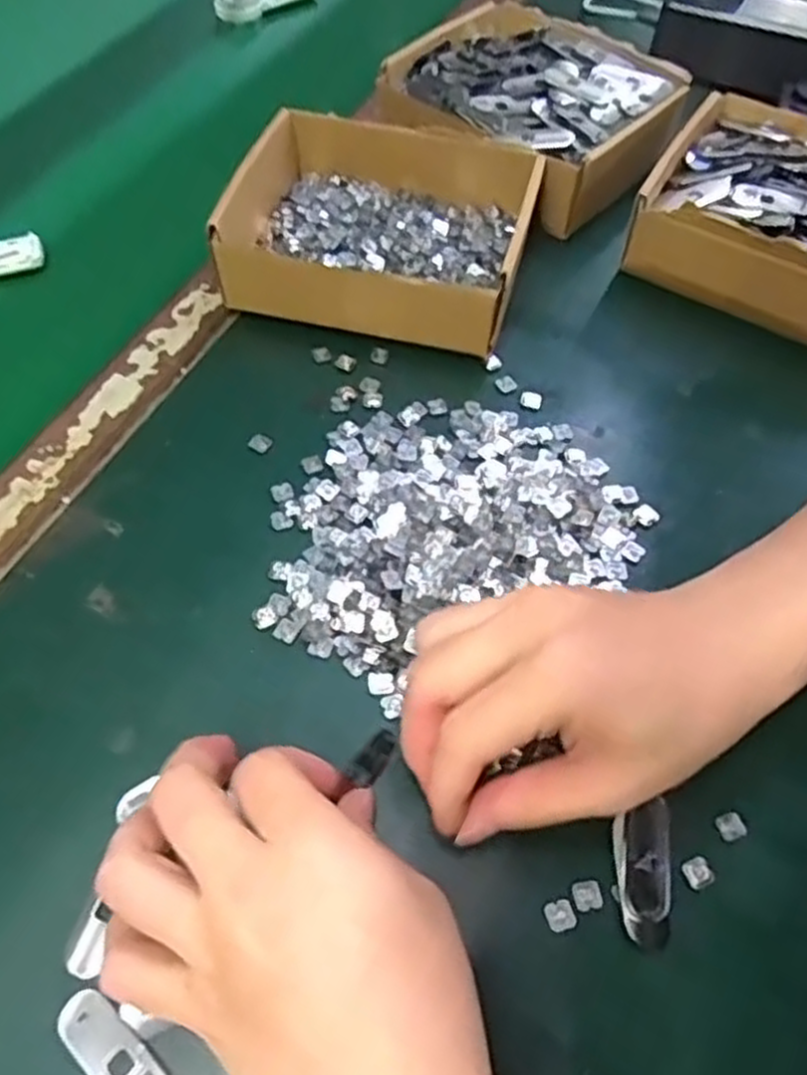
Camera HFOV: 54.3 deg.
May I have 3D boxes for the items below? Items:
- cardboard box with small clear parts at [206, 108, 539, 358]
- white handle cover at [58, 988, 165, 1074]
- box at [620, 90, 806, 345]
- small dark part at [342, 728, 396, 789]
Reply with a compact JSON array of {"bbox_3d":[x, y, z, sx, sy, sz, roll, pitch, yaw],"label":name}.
[{"bbox_3d":[-0.014,-0.186,0.475,0.172,0.055,0.147,12,58,6],"label":"cardboard box with small clear parts"},{"bbox_3d":[-0.100,0.179,0.270,0.050,0.004,0.019,38,64,20],"label":"white handle cover"},{"bbox_3d":[0.241,-0.196,0.490,0.172,0.056,0.154,27,61,15],"label":"box"},{"bbox_3d":[-0.013,0.092,0.328,0.011,0.006,0.027,31,49,17],"label":"small dark part"}]

